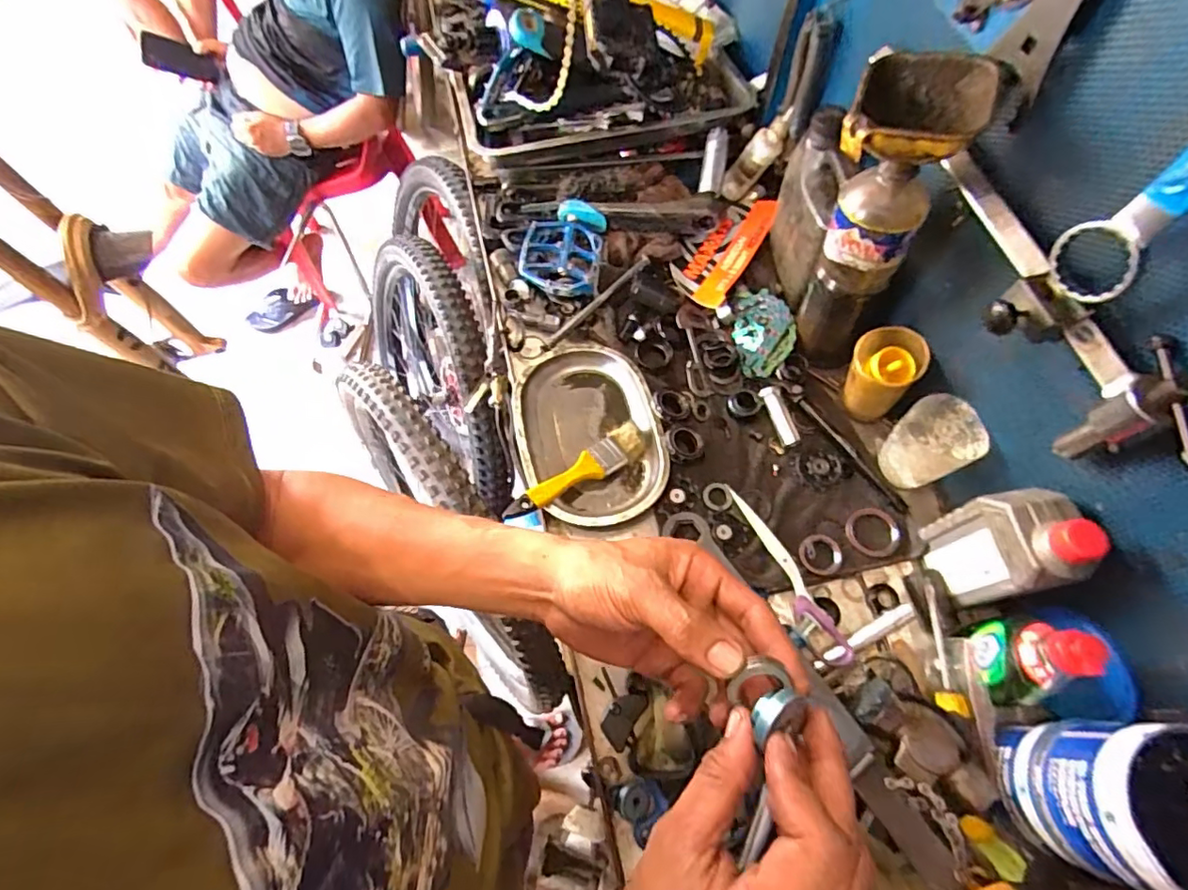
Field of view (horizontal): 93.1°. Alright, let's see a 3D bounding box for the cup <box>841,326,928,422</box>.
[{"bbox_3d":[0.305,-0.075,0.606,0.066,0.098,0.067,0,64,1],"label":"cup"}]

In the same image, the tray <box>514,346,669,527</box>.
[{"bbox_3d":[-0.006,-0.014,0.642,0.155,0.046,0.206,-13,64,-6],"label":"tray"}]

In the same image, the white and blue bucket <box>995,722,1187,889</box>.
[{"bbox_3d":[0.371,0.251,0.392,0.100,0.141,0.094,0,64,1],"label":"white and blue bucket"}]

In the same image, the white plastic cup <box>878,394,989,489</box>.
[{"bbox_3d":[0.340,0.005,0.575,0.068,0.091,0.064,0,64,1],"label":"white plastic cup"}]

